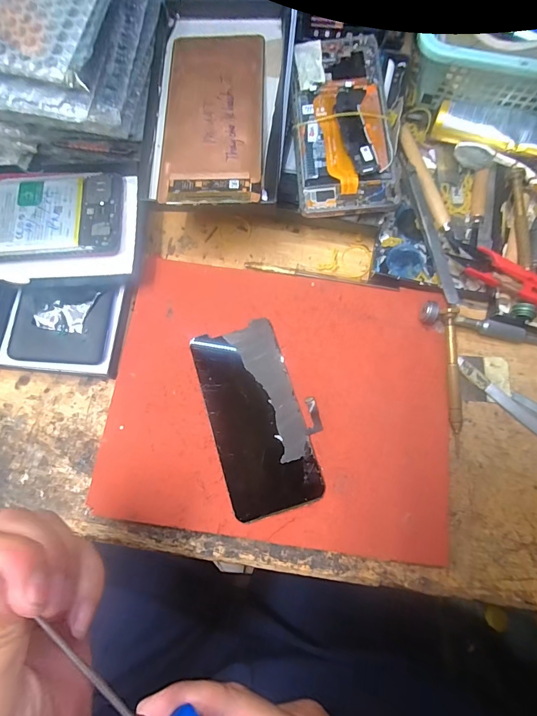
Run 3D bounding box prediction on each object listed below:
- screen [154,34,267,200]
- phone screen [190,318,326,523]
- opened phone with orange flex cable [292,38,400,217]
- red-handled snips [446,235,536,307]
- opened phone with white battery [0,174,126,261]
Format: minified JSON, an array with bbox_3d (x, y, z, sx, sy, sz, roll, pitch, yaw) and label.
[{"bbox_3d":[-0.039,-0.179,0.272,0.070,0.008,0.148,1,77,1],"label":"screen"},{"bbox_3d":[-0.006,0.042,0.277,0.076,0.005,0.138,-17,78,-3],"label":"phone screen"},{"bbox_3d":[0.061,-0.191,0.292,0.078,0.011,0.161,0,79,5],"label":"opened phone with orange flex cable"},{"bbox_3d":[0.187,-0.062,0.290,0.101,0.019,0.028,38,80,8],"label":"red-handled snips"},{"bbox_3d":[-0.193,-0.114,0.295,0.153,0.008,0.074,-4,77,-3],"label":"opened phone with white battery"}]

